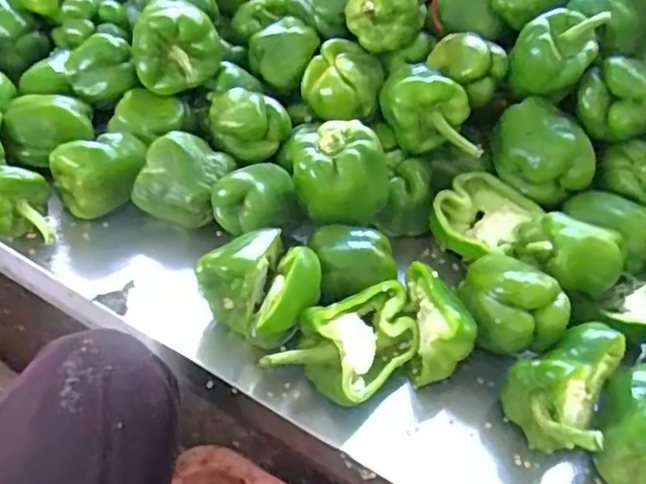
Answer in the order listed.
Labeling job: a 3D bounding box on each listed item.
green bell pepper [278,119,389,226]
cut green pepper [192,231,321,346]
[{"bbox_3d":[0.012,-0.062,0.559,0.078,0.068,0.064,-19,48,-25],"label":"green bell pepper"},{"bbox_3d":[-0.046,0.040,0.513,0.073,0.073,0.091,-28,52,-32],"label":"cut green pepper"}]

